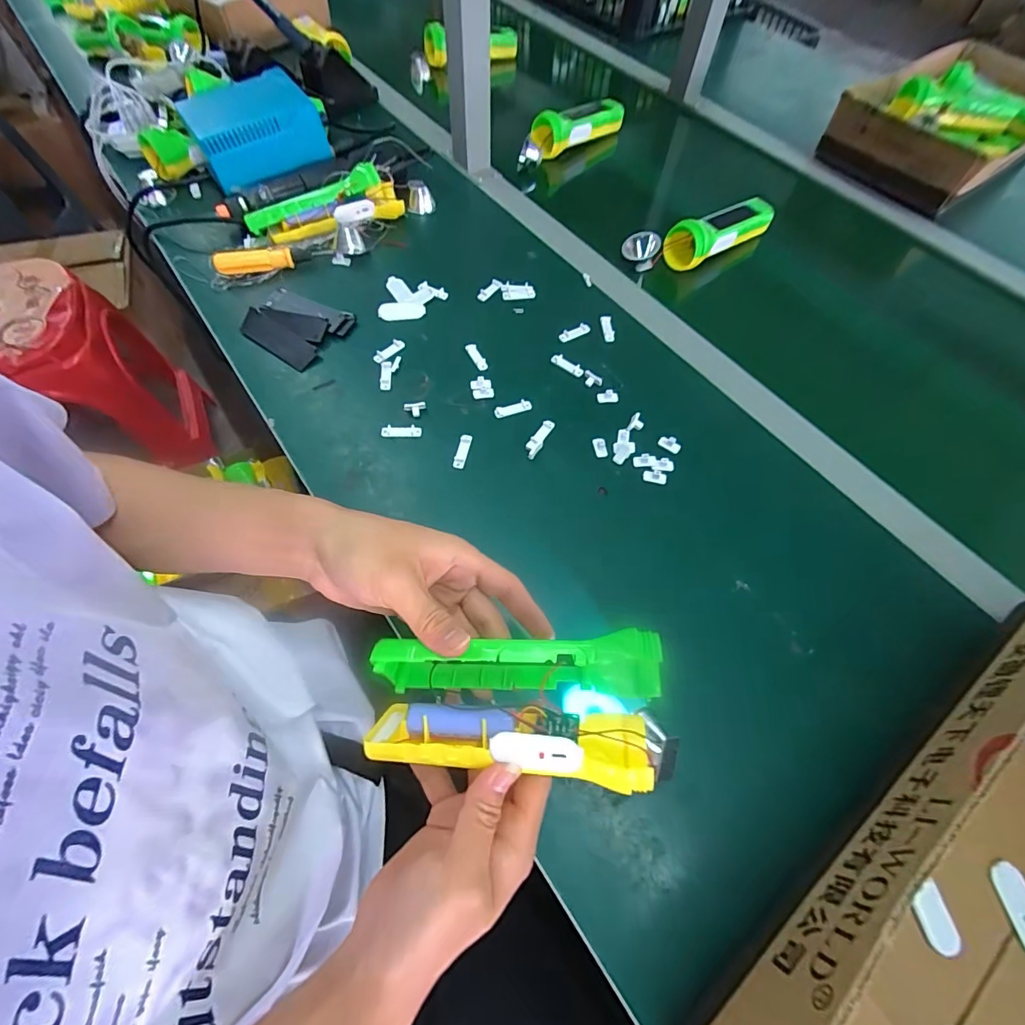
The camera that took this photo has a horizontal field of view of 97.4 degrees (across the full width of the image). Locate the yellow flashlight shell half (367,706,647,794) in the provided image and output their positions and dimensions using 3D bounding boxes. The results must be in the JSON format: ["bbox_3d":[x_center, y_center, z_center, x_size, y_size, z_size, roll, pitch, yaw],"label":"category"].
[{"bbox_3d":[-0.004,0.131,0.259,0.162,0.041,0.037,1,65,6],"label":"yellow flashlight shell half"}]

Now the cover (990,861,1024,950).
[{"bbox_3d":[0.309,0.241,0.271,0.019,0.004,0.048,-7,63,-6],"label":"cover"}]

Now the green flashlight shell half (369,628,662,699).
[{"bbox_3d":[0.000,0.088,0.259,0.160,0.045,0.029,-6,64,13],"label":"green flashlight shell half"}]

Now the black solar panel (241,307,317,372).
[{"bbox_3d":[-0.246,-0.180,0.469,0.095,0.004,0.030,33,77,12],"label":"black solar panel"}]

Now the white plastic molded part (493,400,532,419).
[{"bbox_3d":[0.000,-0.103,0.443,0.038,0.004,0.011,-17,67,-10],"label":"white plastic molded part"}]

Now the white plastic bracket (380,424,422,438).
[{"bbox_3d":[-0.105,-0.077,0.426,0.036,0.008,0.011,-3,65,-3],"label":"white plastic bracket"}]

